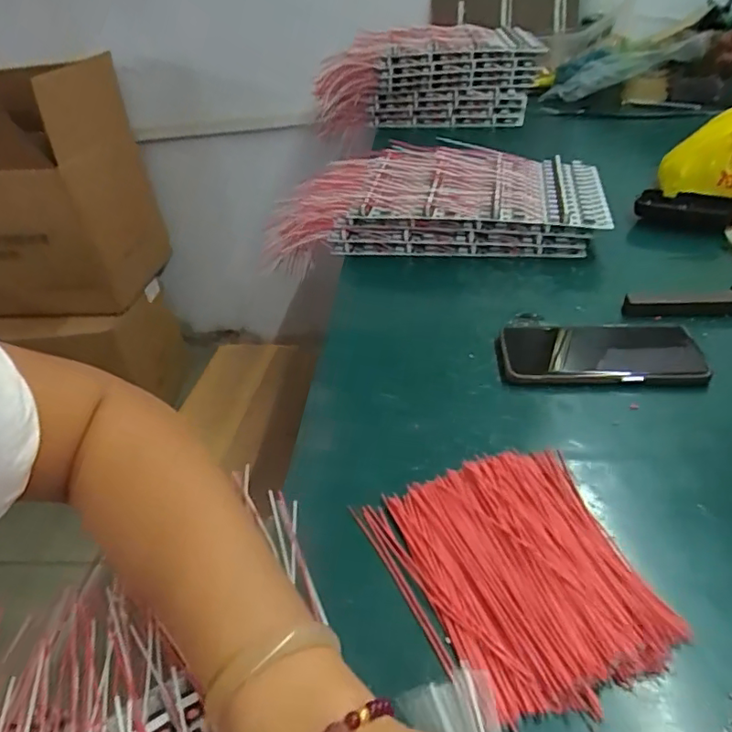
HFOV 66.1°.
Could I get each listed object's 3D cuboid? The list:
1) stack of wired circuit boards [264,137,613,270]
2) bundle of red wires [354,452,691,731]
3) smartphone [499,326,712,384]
[{"bbox_3d":[0.078,-0.208,0.722,0.411,0.081,0.204,3,39,8],"label":"stack of wired circuit boards"},{"bbox_3d":[0.090,0.116,0.330,0.132,0.019,0.150,-17,41,-16],"label":"bundle of red wires"},{"bbox_3d":[0.201,-0.010,0.486,0.159,0.018,0.071,3,40,8],"label":"smartphone"}]

